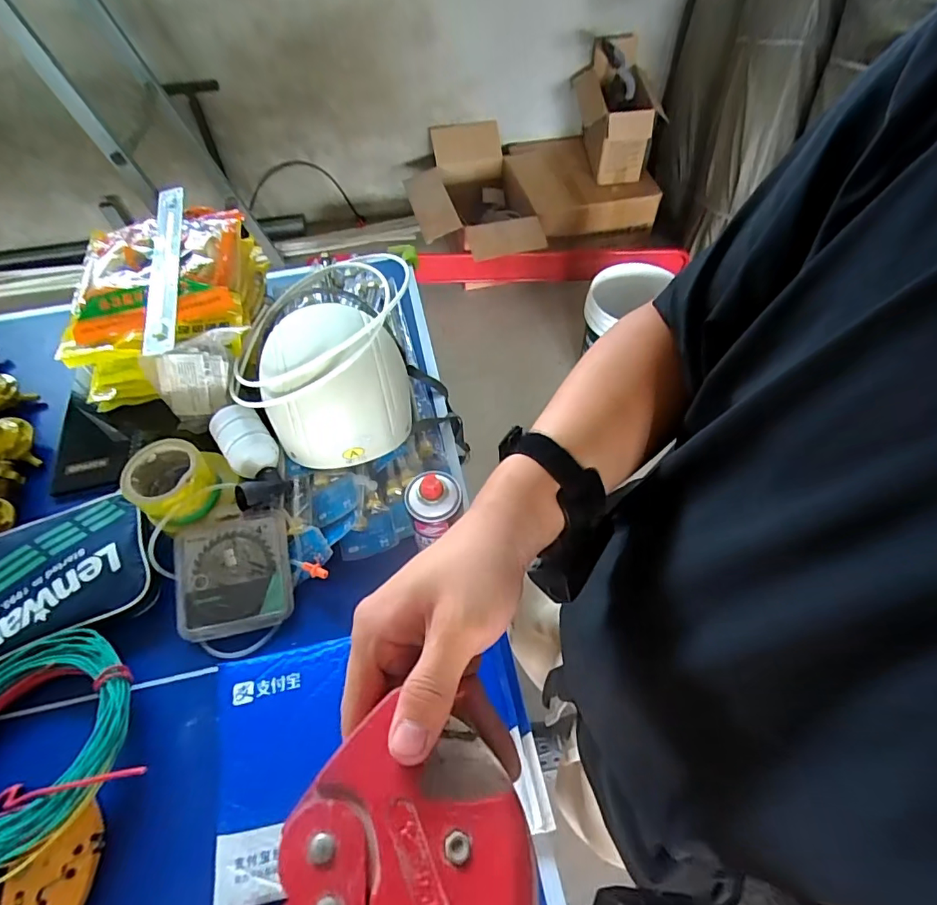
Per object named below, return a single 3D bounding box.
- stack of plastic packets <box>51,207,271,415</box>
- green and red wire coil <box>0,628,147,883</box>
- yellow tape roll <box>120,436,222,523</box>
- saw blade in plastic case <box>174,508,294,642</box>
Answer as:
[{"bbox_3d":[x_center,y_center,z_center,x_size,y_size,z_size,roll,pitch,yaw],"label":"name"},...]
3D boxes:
[{"bbox_3d":[-0.480,-0.246,0.817,0.255,0.144,0.281,-6,57,-2],"label":"stack of plastic packets"},{"bbox_3d":[-0.473,0.308,0.528,0.213,0.075,0.222,-1,57,1],"label":"green and red wire coil"},{"bbox_3d":[-0.390,0.042,0.670,0.097,0.068,0.105,-1,57,1],"label":"yellow tape roll"},{"bbox_3d":[-0.305,0.157,0.651,0.142,0.010,0.143,-11,72,-5],"label":"saw blade in plastic case"}]

